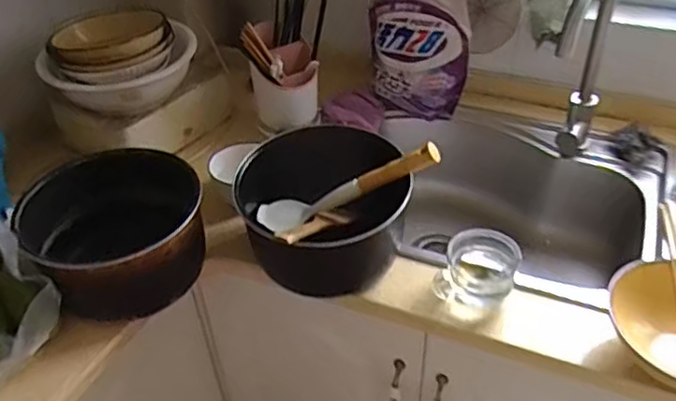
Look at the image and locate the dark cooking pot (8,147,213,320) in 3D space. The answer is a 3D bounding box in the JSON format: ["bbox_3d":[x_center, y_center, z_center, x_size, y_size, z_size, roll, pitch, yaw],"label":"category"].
[{"bbox_3d":[-0.295,0.049,0.862,0.243,0.141,0.260,-2,41,1],"label":"dark cooking pot"}]

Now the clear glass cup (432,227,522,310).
[{"bbox_3d":[0.182,0.090,0.800,0.089,0.071,0.083,-2,41,1],"label":"clear glass cup"}]

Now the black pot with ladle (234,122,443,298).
[{"bbox_3d":[-0.008,0.019,0.849,0.215,0.190,0.198,-2,41,1],"label":"black pot with ladle"}]

